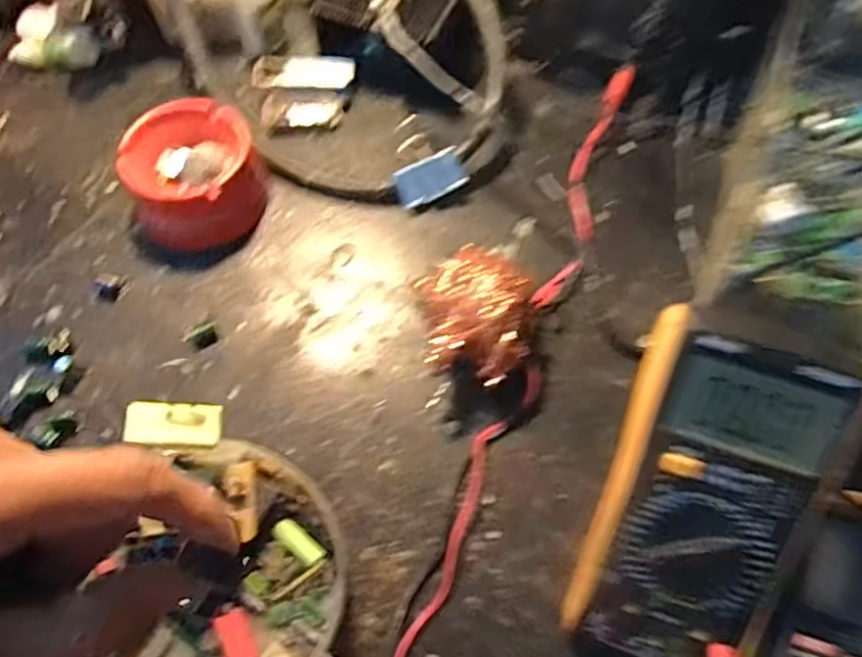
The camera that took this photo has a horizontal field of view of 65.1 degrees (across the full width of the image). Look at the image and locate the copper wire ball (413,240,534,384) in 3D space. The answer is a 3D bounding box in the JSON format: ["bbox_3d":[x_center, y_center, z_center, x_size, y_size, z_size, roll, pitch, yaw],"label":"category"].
[{"bbox_3d":[0.025,-0.001,0.390,0.060,0.056,0.068,-7,65,-4],"label":"copper wire ball"}]

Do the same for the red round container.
[{"bbox_3d":[-0.153,-0.100,0.439,0.085,0.047,0.086,0,64,0],"label":"red round container"}]

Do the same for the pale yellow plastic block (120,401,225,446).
[{"bbox_3d":[-0.124,0.047,0.326,0.044,0.008,0.022,5,63,-19],"label":"pale yellow plastic block"}]

